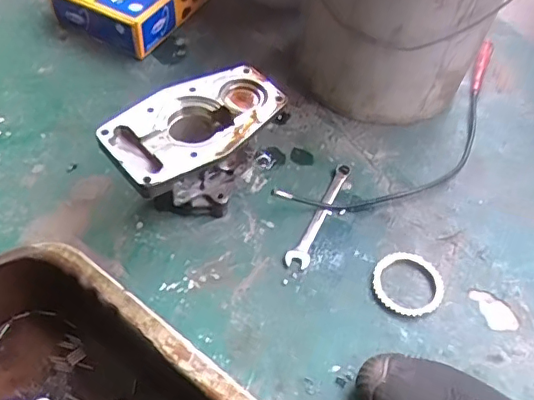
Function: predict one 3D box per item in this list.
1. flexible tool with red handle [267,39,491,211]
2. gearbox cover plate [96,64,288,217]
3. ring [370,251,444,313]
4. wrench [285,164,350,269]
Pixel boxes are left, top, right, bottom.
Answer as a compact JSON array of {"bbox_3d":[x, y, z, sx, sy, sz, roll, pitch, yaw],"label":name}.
[{"bbox_3d":[0.211,-0.076,0.769,0.453,0.023,0.122,-35,77,-23],"label":"flexible tool with red handle"},{"bbox_3d":[-0.081,-0.054,0.654,0.191,0.129,0.108,-34,63,-27],"label":"gearbox cover plate"},{"bbox_3d":[0.163,0.094,0.638,0.079,0.010,0.081,3,52,-4],"label":"ring"},{"bbox_3d":[0.068,0.016,0.690,0.026,0.013,0.167,24,54,12],"label":"wrench"}]

